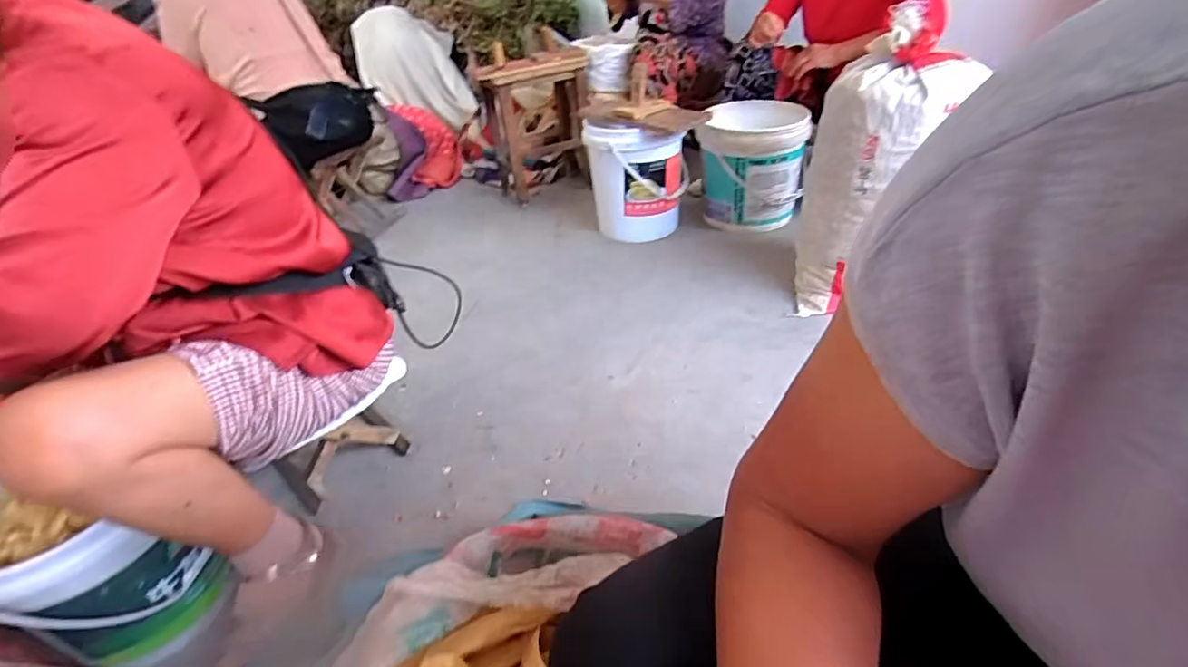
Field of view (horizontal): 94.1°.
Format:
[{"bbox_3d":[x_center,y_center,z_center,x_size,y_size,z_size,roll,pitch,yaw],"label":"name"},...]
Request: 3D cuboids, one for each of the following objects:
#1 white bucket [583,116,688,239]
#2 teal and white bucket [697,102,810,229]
[{"bbox_3d":[0.125,-0.451,1.590,0.264,0.325,0.264,0,36,11],"label":"white bucket"},{"bbox_3d":[0.452,-0.472,1.584,0.270,0.303,0.291,3,37,14],"label":"teal and white bucket"}]

